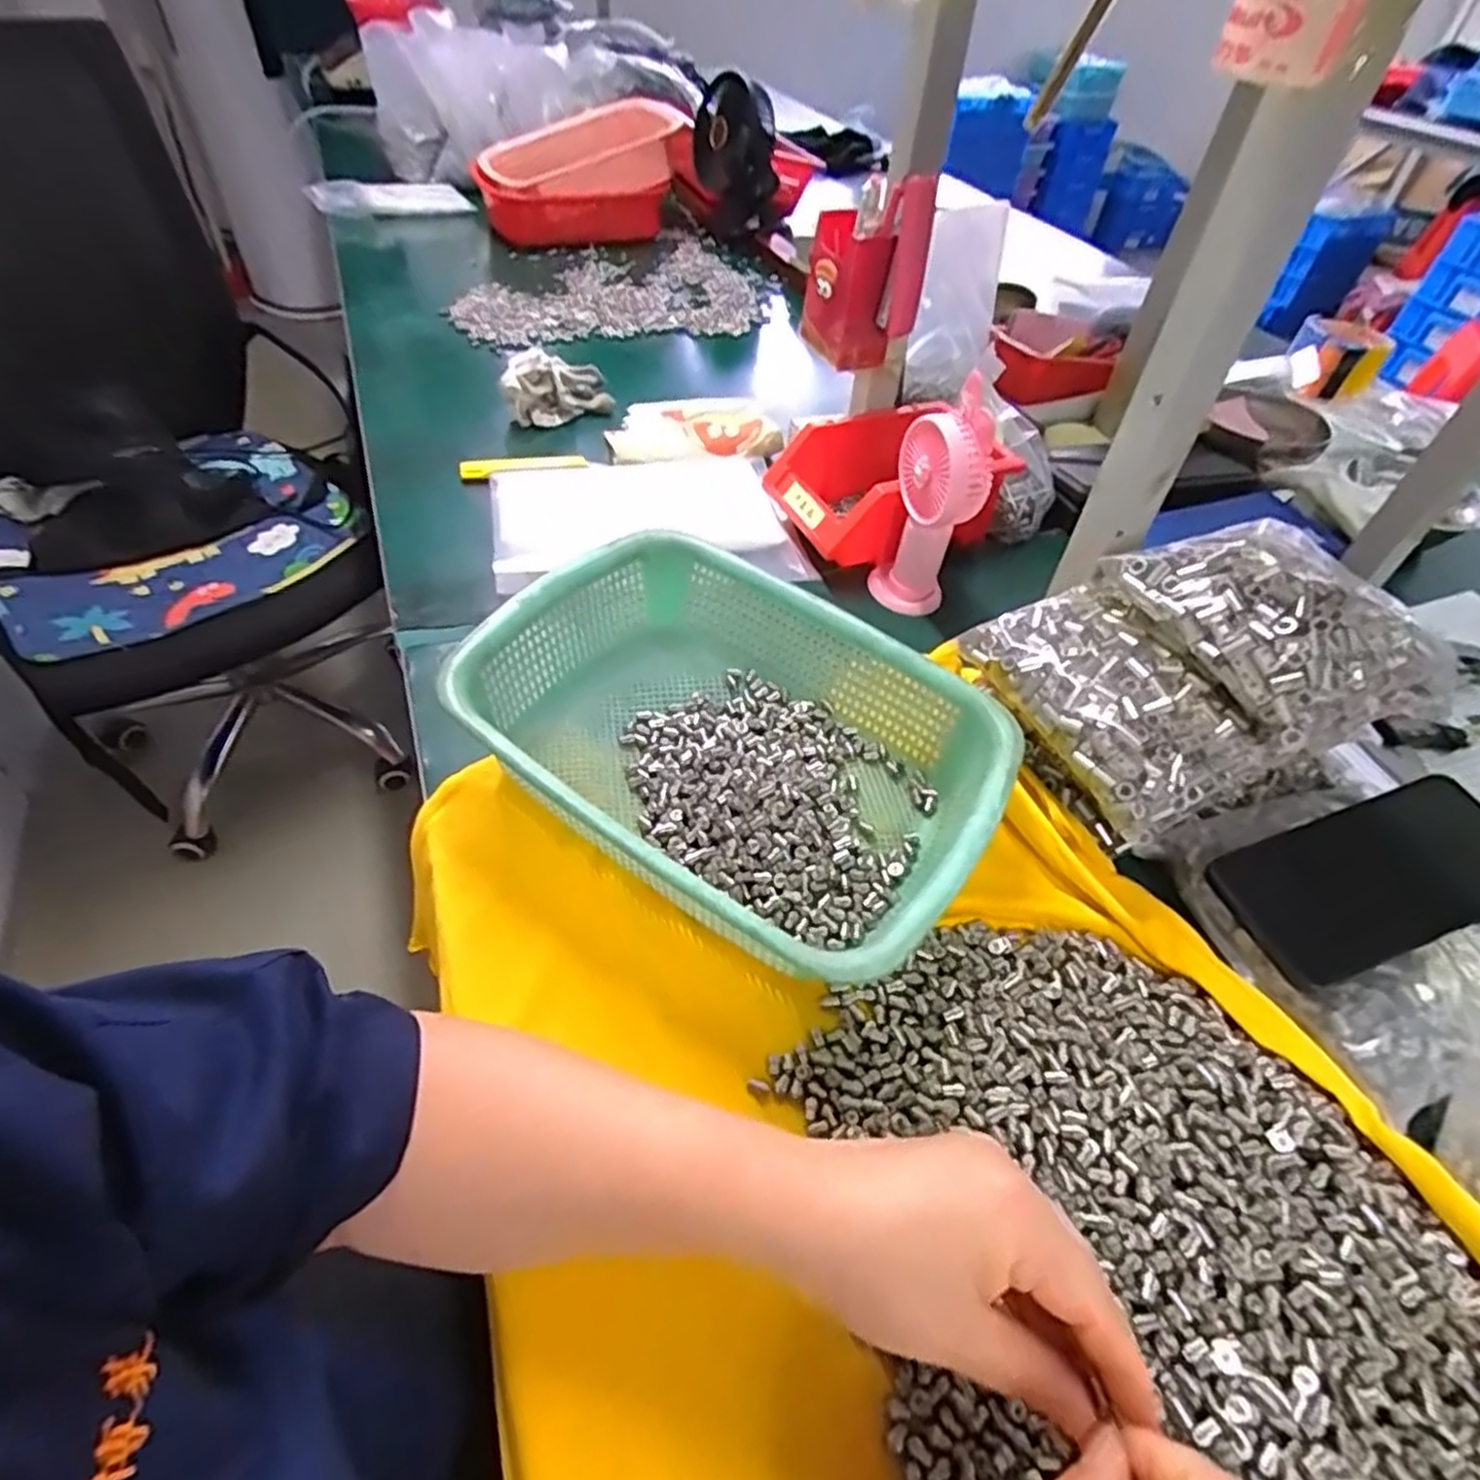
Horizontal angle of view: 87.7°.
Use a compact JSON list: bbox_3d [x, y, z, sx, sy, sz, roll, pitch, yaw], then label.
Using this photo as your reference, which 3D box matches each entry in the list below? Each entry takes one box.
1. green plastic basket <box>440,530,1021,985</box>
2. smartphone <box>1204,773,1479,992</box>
[{"bbox_3d":[-0.002,0.002,0.451,0.282,0.087,0.216,30,52,20],"label":"green plastic basket"},{"bbox_3d":[0.345,0.074,0.418,0.155,0.009,0.076,-21,61,-4],"label":"smartphone"}]

